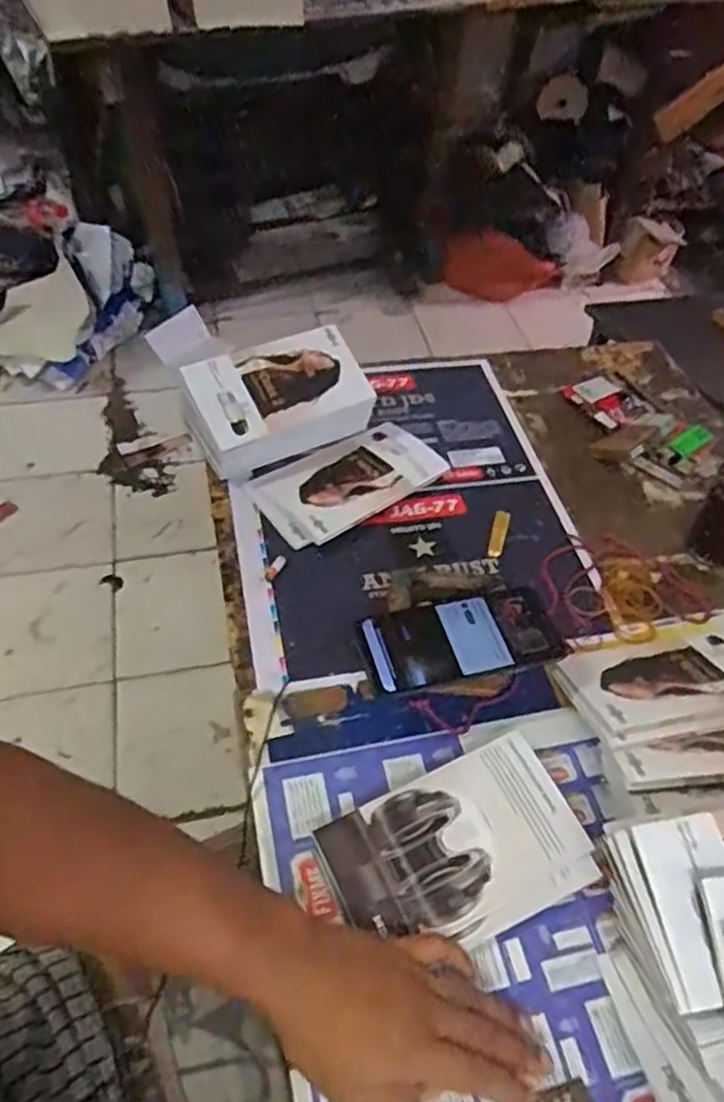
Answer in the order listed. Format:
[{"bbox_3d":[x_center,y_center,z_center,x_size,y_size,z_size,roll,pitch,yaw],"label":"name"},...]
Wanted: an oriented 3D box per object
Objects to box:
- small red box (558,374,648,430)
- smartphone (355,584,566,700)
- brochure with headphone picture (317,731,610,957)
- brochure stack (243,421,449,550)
[{"bbox_3d":[0.291,-0.177,0.872,0.057,0.021,0.093,-23,55,-21],"label":"small red box"},{"bbox_3d":[0.081,0.070,0.601,0.163,0.016,0.079,-10,50,-14],"label":"smartphone"},{"bbox_3d":[0.070,0.211,0.521,0.176,0.008,0.114,-19,60,-20],"label":"brochure with headphone picture"},{"bbox_3d":[-0.014,-0.076,0.766,0.193,0.022,0.113,-28,57,-24],"label":"brochure stack"}]

